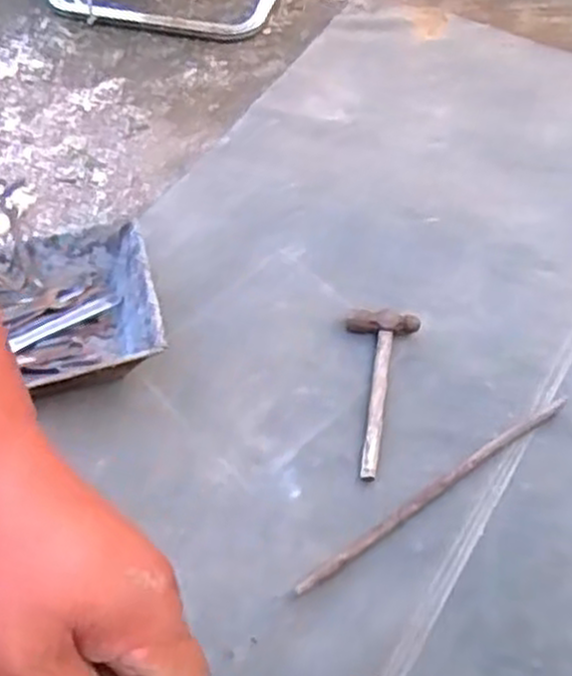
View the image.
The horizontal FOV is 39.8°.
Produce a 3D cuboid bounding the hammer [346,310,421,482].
[{"bbox_3d":[0.140,0.084,1.314,0.117,0.033,0.312,10,58,8],"label":"hammer"}]

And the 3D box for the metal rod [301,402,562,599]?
[{"bbox_3d":[0.234,0.232,1.217,0.532,0.020,0.021,-31,61,-17],"label":"metal rod"}]

